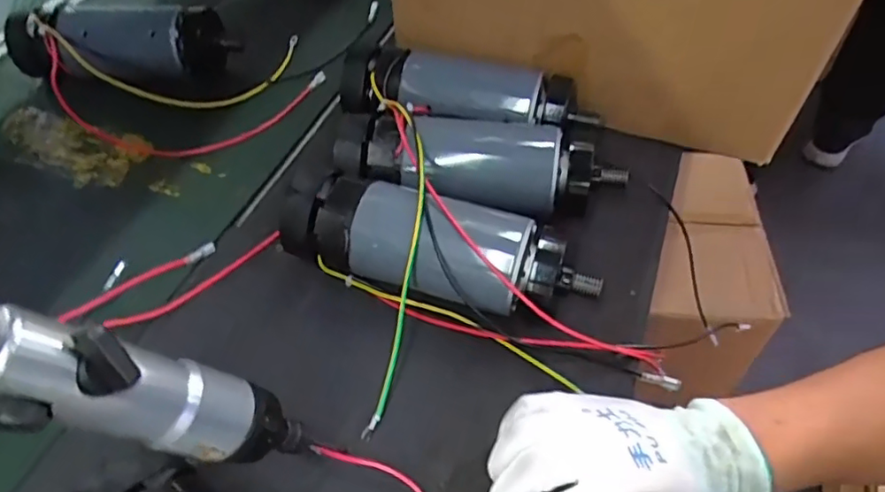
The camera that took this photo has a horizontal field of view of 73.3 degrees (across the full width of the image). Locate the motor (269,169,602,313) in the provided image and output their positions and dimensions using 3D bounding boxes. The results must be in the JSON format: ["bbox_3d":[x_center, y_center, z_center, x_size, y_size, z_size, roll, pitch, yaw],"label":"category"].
[{"bbox_3d":[-0.003,0.004,0.437,0.225,0.066,0.064,14,52,12],"label":"motor"}]

